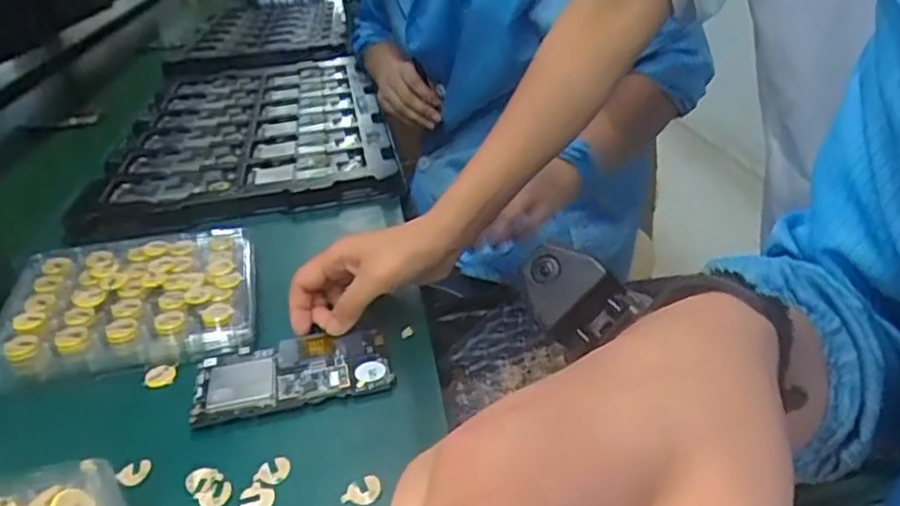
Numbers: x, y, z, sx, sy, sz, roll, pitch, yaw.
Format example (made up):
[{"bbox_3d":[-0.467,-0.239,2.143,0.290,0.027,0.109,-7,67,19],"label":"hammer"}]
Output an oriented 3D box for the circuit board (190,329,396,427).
[{"bbox_3d":[-0.104,0.078,0.445,0.124,0.010,0.061,-12,30,-8],"label":"circuit board"}]

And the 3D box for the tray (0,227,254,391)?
[{"bbox_3d":[-0.240,0.032,0.512,0.175,0.029,0.146,-12,30,-8],"label":"tray"}]

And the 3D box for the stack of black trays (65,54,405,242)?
[{"bbox_3d":[-0.262,-0.185,0.922,0.324,0.039,0.582,-11,30,-7],"label":"stack of black trays"}]

